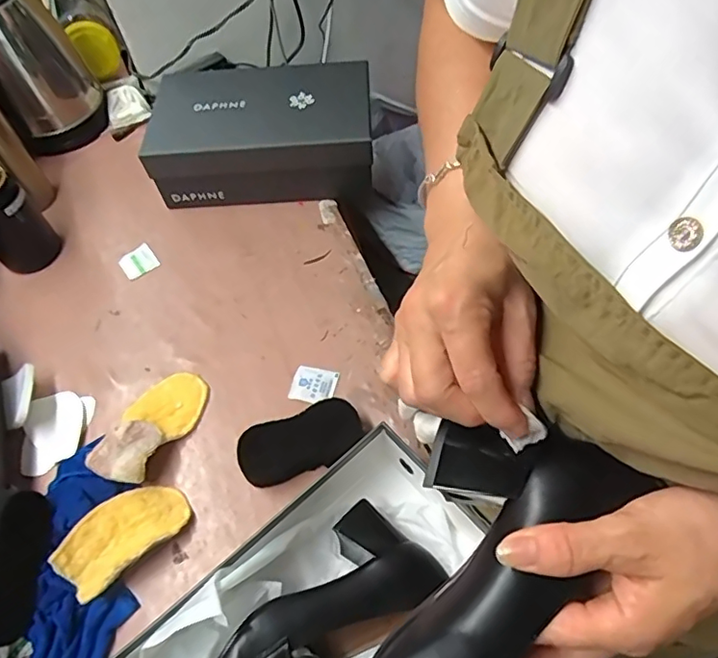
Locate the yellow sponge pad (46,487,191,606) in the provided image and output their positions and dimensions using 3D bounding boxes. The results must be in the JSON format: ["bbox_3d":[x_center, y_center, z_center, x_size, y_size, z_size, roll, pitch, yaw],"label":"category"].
[{"bbox_3d":[-0.229,0.200,0.537,0.118,0.040,0.068,-41,64,-20],"label":"yellow sponge pad"}]

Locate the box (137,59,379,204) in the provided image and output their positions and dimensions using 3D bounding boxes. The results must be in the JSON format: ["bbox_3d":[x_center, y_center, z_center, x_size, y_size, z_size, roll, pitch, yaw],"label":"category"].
[{"bbox_3d":[-0.135,-0.286,0.793,0.297,0.107,0.216,-1,58,3],"label":"box"}]

